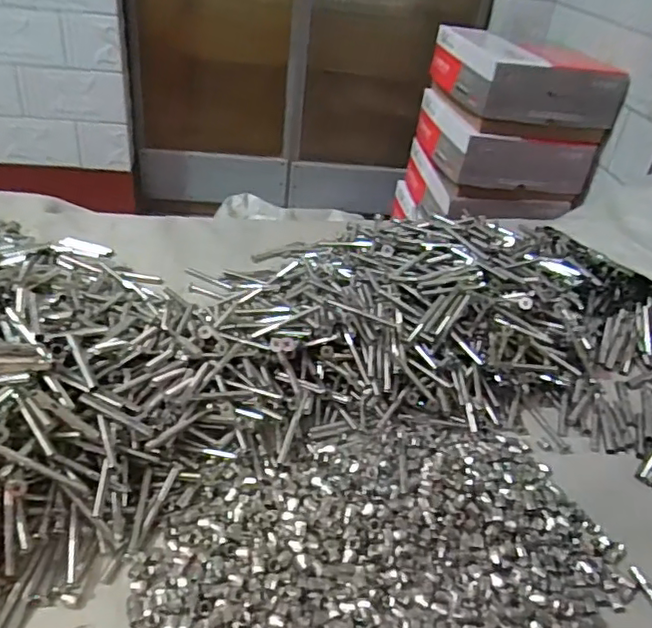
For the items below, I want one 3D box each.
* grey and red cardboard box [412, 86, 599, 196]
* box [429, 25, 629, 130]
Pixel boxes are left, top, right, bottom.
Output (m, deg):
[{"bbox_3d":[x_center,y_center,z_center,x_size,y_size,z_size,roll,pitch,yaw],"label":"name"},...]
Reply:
[{"bbox_3d":[0.415,-0.427,1.431,0.318,0.125,0.344,2,35,-7],"label":"grey and red cardboard box"},{"bbox_3d":[0.440,-0.545,1.355,0.316,0.120,0.348,1,36,-9],"label":"box"}]

